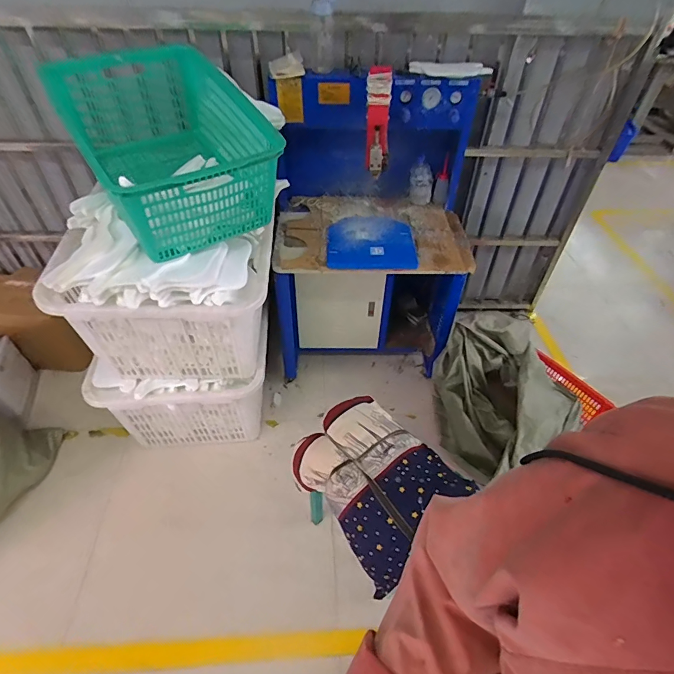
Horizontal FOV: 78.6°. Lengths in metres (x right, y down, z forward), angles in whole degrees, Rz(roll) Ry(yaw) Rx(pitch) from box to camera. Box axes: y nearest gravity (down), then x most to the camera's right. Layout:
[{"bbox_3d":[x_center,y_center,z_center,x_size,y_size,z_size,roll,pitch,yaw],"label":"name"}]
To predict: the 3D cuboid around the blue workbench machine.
[{"bbox_3d":[0.142,-0.372,1.543,0.683,0.994,0.549,0,46,-2],"label":"blue workbench machine"}]

